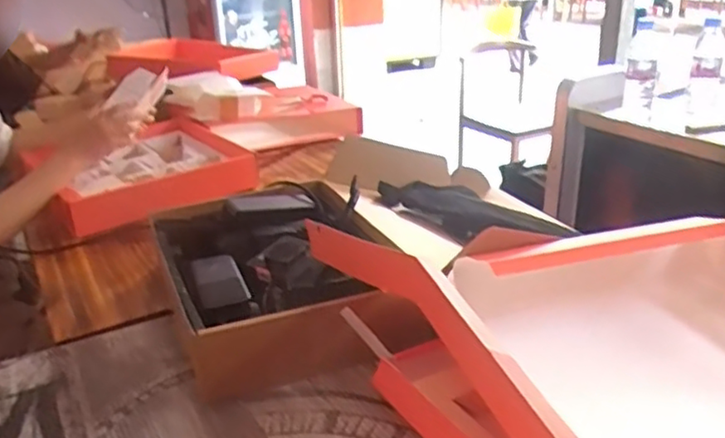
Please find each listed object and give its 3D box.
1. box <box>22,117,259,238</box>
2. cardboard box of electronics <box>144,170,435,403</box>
[{"bbox_3d":[-0.427,-0.098,1.264,0.331,0.082,0.339,-18,28,-33],"label":"box"},{"bbox_3d":[-0.102,0.060,0.830,0.261,0.098,0.353,-11,25,-19],"label":"cardboard box of electronics"}]

